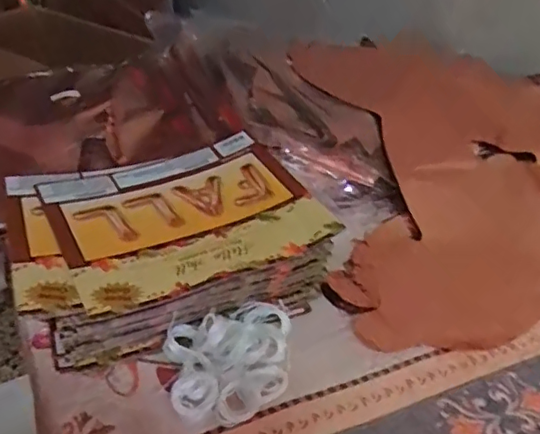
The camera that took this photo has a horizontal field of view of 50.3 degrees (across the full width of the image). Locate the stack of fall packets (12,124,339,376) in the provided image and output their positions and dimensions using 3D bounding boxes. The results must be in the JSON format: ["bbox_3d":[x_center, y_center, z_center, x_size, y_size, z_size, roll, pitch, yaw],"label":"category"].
[{"bbox_3d":[-0.078,0.023,0.464,0.227,0.076,0.161,-14,41,-20],"label":"stack of fall packets"}]

